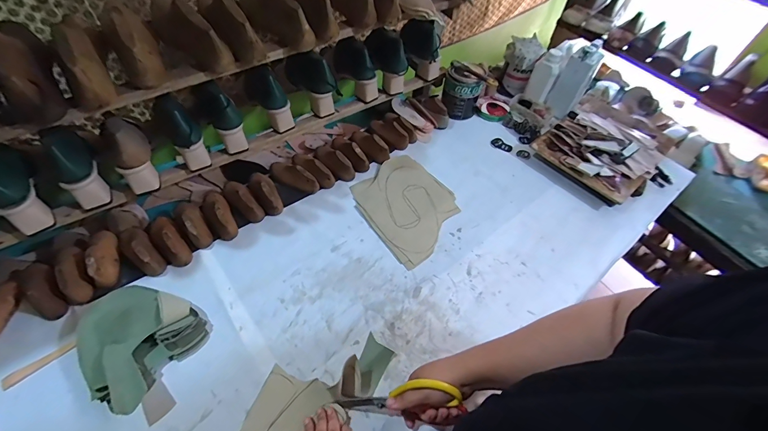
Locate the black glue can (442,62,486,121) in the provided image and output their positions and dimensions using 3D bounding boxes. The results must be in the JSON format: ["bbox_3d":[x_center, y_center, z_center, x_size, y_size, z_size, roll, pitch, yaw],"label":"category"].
[{"bbox_3d":[0.228,-0.367,0.980,0.104,0.130,0.097,2,55,-3],"label":"black glue can"}]

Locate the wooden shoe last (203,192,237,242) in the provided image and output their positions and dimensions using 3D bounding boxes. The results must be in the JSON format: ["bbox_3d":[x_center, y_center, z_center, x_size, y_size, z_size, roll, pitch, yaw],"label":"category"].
[{"bbox_3d":[-0.364,-0.011,0.741,0.050,0.056,0.145,-30,63,-23],"label":"wooden shoe last"}]

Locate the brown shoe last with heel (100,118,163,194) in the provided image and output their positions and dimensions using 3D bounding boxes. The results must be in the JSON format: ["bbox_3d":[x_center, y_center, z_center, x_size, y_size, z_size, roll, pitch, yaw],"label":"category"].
[{"bbox_3d":[-0.503,-0.146,0.655,0.067,0.113,0.188,-34,63,-25],"label":"brown shoe last with heel"}]

